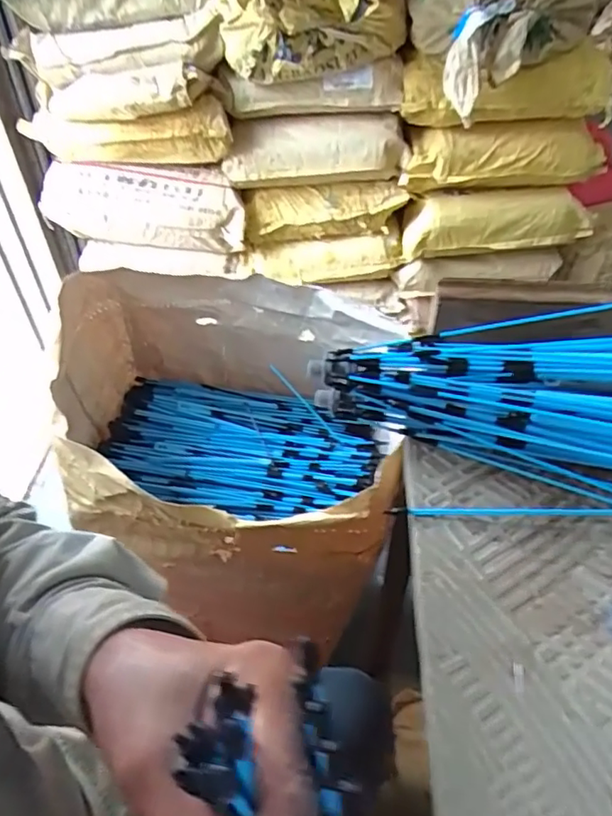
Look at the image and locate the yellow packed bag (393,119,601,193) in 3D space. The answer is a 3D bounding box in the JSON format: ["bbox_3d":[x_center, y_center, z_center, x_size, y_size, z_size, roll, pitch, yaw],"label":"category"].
[{"bbox_3d":[0.434,-0.555,1.253,0.415,0.135,0.091,3,45,3],"label":"yellow packed bag"}]

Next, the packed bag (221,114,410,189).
[{"bbox_3d":[0.022,-0.597,1.286,0.406,0.131,0.188,0,45,1],"label":"packed bag"}]

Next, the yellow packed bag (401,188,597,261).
[{"bbox_3d":[0.465,-0.447,1.354,0.447,0.131,0.123,-4,45,-3],"label":"yellow packed bag"}]

